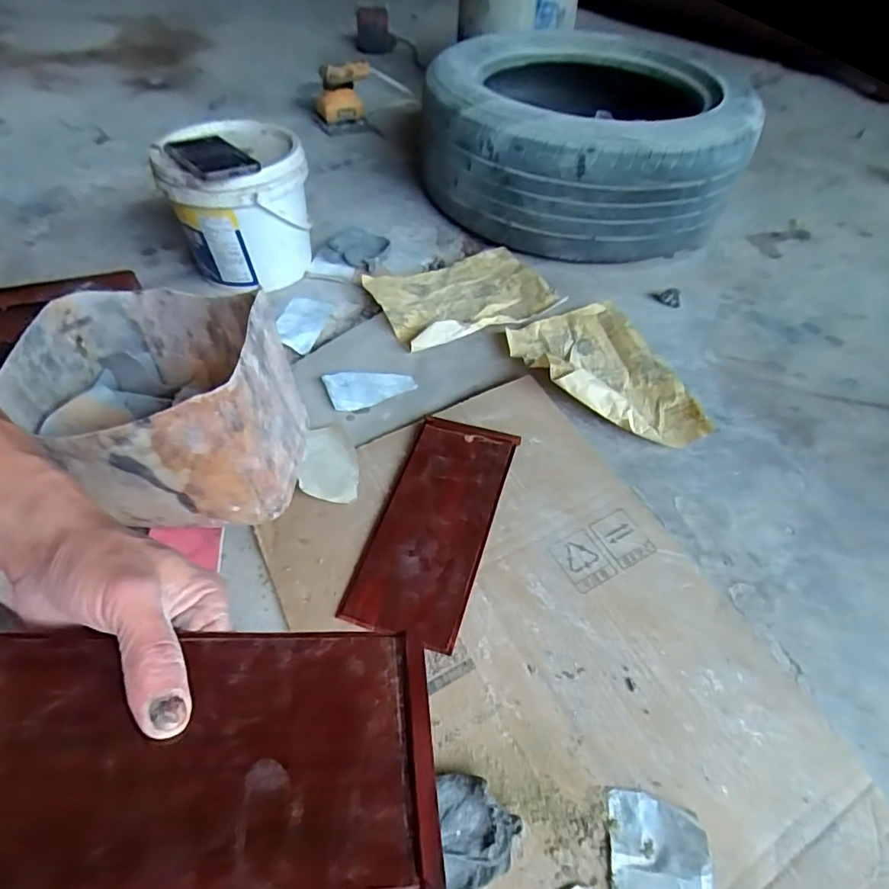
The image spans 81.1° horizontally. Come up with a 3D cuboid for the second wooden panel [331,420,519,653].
[{"bbox_3d":[-0.010,0.078,0.549,0.112,0.024,0.250,16,53,9],"label":"second wooden panel"}]

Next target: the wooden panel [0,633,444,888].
[{"bbox_3d":[-0.130,0.132,0.218,0.250,0.005,0.111,5,41,-14],"label":"wooden panel"}]

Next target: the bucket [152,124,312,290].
[{"bbox_3d":[-0.307,-0.358,0.791,0.192,0.195,0.190,-16,55,-15],"label":"bucket"}]

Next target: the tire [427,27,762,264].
[{"bbox_3d":[0.234,-0.552,0.961,0.506,0.233,0.499,-2,52,-5],"label":"tire"}]

